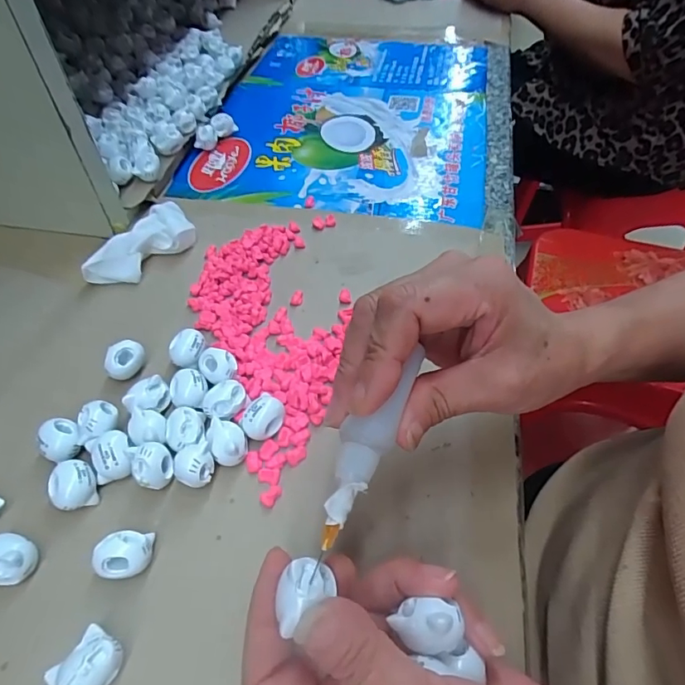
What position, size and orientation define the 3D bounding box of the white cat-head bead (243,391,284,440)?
[{"bbox_3d":[-0.045,0.043,0.276,0.018,0.018,0.023,37,60,26],"label":"white cat-head bead"}]

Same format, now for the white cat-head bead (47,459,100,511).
[{"bbox_3d":[-0.143,0.075,0.256,0.025,0.014,0.025,4,60,-7],"label":"white cat-head bead"}]

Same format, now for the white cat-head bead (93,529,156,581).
[{"bbox_3d":[-0.105,0.103,0.233,0.025,0.020,0.019,-9,51,-7],"label":"white cat-head bead"}]

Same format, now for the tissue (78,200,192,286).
[{"bbox_3d":[-0.153,-0.074,0.376,0.045,0.025,0.089,25,55,19],"label":"tissue"}]

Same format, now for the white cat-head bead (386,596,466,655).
[{"bbox_3d":[0.032,0.106,0.180,0.024,0.014,0.016,2,51,1],"label":"white cat-head bead"}]

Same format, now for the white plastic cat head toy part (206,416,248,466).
[{"bbox_3d":[-0.064,0.056,0.269,0.020,0.019,0.025,-18,53,-14],"label":"white plastic cat head toy part"}]

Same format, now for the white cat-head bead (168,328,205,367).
[{"bbox_3d":[-0.099,0.005,0.310,0.022,0.014,0.023,-6,51,-5],"label":"white cat-head bead"}]

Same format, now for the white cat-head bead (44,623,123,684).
[{"bbox_3d":[-0.107,0.139,0.205,0.022,0.018,0.025,26,55,20],"label":"white cat-head bead"}]

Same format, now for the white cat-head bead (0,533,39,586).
[{"bbox_3d":[-0.161,0.105,0.232,0.025,0.020,0.021,17,53,13],"label":"white cat-head bead"}]

